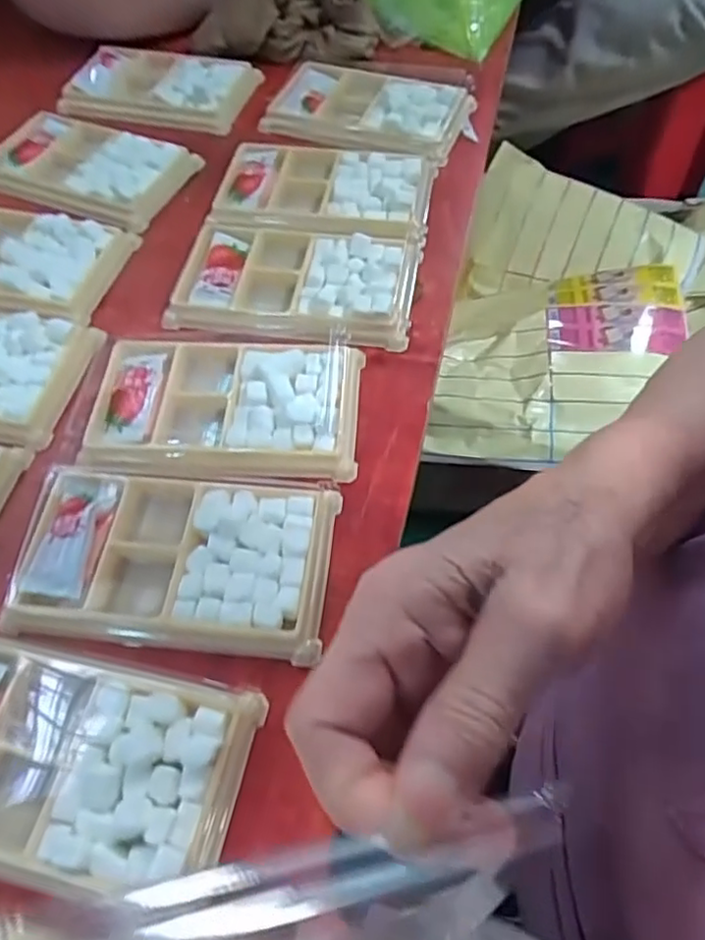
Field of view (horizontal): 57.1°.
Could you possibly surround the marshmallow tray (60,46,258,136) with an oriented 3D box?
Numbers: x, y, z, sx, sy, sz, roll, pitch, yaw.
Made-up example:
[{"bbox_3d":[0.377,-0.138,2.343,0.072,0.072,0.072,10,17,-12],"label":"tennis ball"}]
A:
[{"bbox_3d":[-0.145,-0.285,0.482,0.135,0.016,0.077,11,61,8],"label":"marshmallow tray"}]

